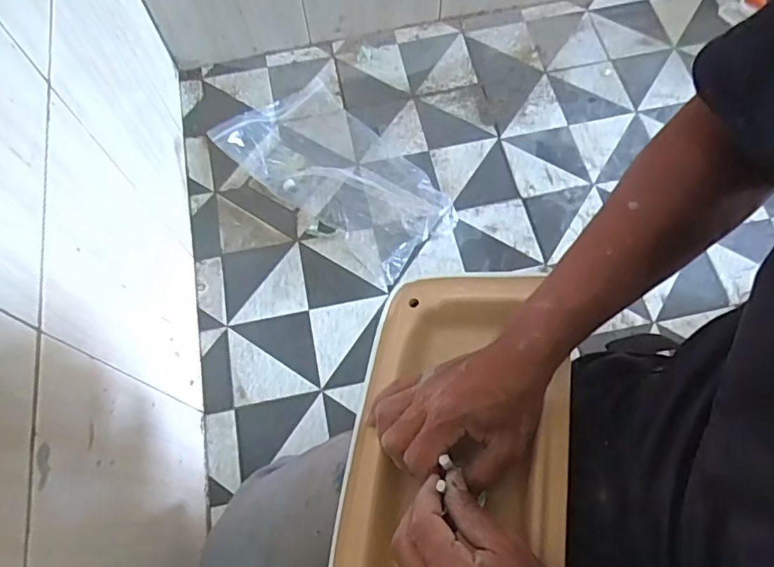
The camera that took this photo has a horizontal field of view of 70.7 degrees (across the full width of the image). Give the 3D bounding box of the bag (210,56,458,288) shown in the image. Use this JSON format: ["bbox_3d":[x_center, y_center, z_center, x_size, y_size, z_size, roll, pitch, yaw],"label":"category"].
[{"bbox_3d":[-0.066,-0.204,0.915,0.399,0.046,0.250,38,72,15],"label":"bag"}]

